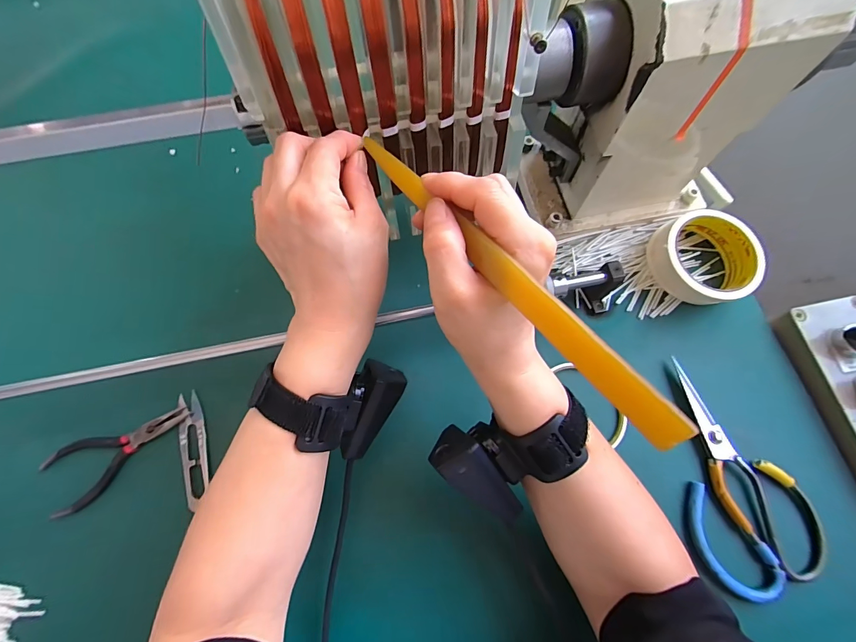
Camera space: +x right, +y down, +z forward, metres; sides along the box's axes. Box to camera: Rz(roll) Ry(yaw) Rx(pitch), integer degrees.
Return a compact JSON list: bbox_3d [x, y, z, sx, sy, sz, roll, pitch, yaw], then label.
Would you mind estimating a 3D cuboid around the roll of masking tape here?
[{"bbox_3d":[0.273,-0.063,0.368,0.095,0.044,0.095,0,71,0],"label":"roll of masking tape"}]

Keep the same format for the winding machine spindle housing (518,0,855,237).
[{"bbox_3d":[0.200,-0.182,0.321,0.240,0.204,0.103,-18,72,-5],"label":"winding machine spindle housing"}]

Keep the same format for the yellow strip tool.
[{"bbox_3d":[0.033,-0.026,0.178,0.010,0.016,0.195,-33,61,-10],"label":"yellow strip tool"}]

